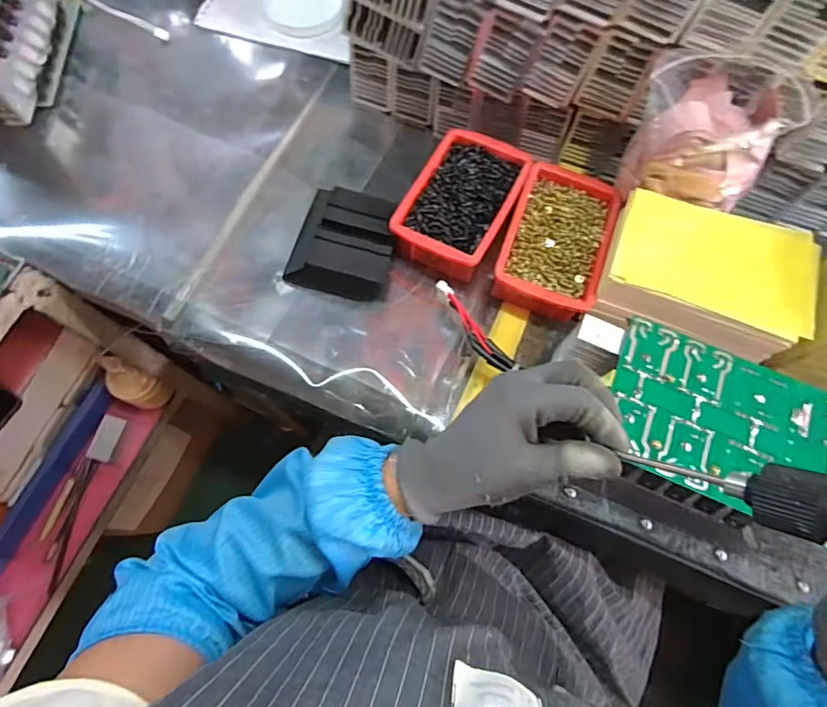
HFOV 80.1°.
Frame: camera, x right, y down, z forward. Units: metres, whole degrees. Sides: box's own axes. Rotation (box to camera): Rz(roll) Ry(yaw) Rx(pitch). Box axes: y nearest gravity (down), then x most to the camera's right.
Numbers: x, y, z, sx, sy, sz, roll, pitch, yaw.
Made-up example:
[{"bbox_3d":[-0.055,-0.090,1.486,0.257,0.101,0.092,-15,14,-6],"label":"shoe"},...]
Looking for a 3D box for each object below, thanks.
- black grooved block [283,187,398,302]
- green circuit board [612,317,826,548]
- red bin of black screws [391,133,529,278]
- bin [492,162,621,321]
[{"bbox_3d":[-0.073,-0.118,0.518,0.106,0.037,0.113,12,71,2],"label":"black grooved block"},{"bbox_3d":[0.261,0.060,0.393,0.207,0.007,0.123,23,72,6],"label":"green circuit board"},{"bbox_3d":[0.050,-0.157,0.525,0.102,0.058,0.152,28,73,8],"label":"red bin of black screws"},{"bbox_3d":[0.146,-0.114,0.510,0.097,0.054,0.151,19,72,5],"label":"bin"}]

